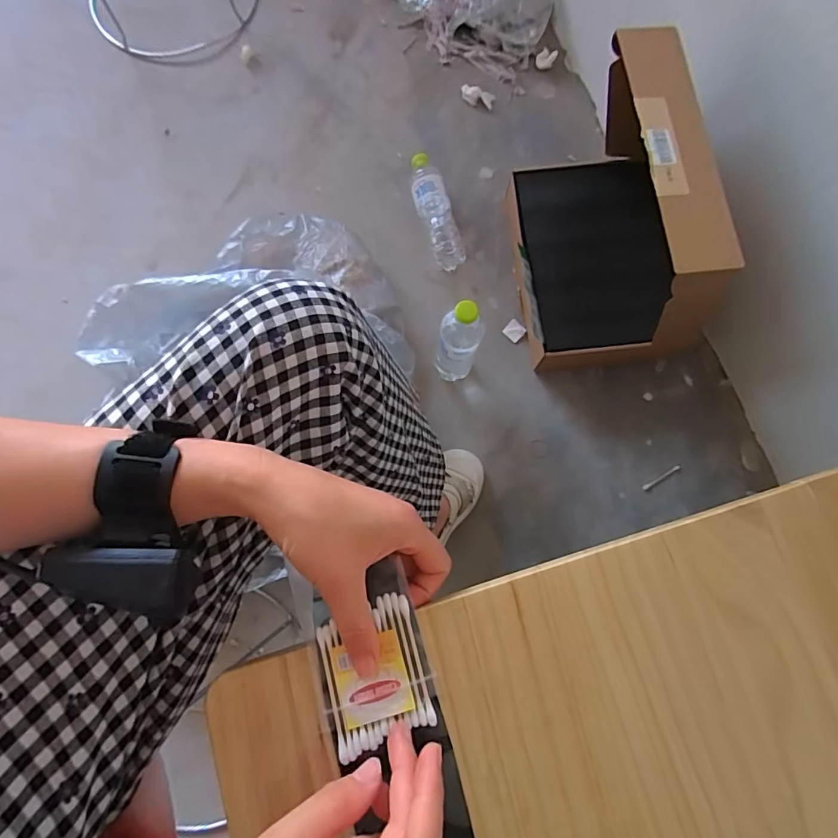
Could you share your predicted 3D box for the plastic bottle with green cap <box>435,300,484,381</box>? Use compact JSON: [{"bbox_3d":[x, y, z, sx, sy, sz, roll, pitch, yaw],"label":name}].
[{"bbox_3d":[0.062,-0.119,0.764,0.062,0.256,0.061,1,78,-3],"label":"plastic bottle with green cap"}]

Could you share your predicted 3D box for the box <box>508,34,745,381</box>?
[{"bbox_3d":[0.290,-0.299,0.726,0.220,0.317,0.370,-6,78,-4],"label":"box"}]

